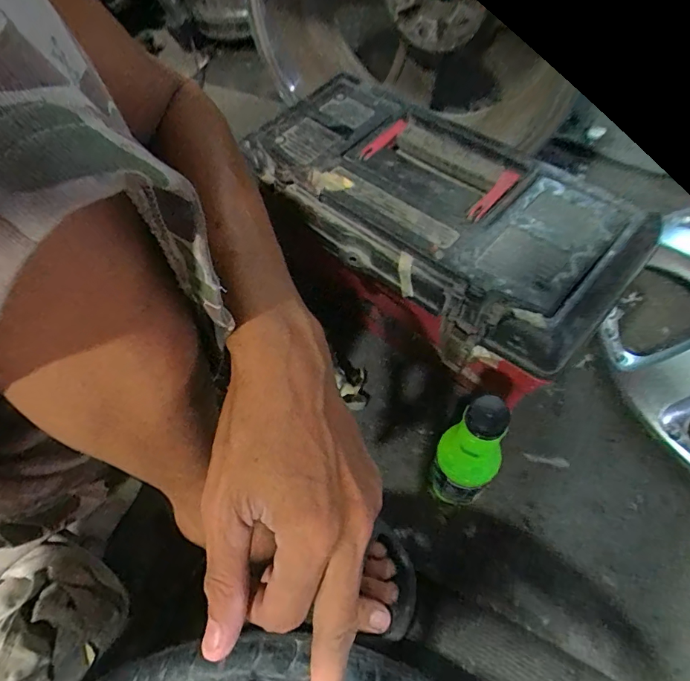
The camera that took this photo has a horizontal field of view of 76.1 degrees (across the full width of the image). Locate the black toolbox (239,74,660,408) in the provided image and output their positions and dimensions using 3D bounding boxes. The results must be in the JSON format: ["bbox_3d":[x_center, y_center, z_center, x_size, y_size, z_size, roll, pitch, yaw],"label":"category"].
[{"bbox_3d":[0.081,-0.105,0.510,0.187,0.210,0.397,-42,66,-17],"label":"black toolbox"}]

